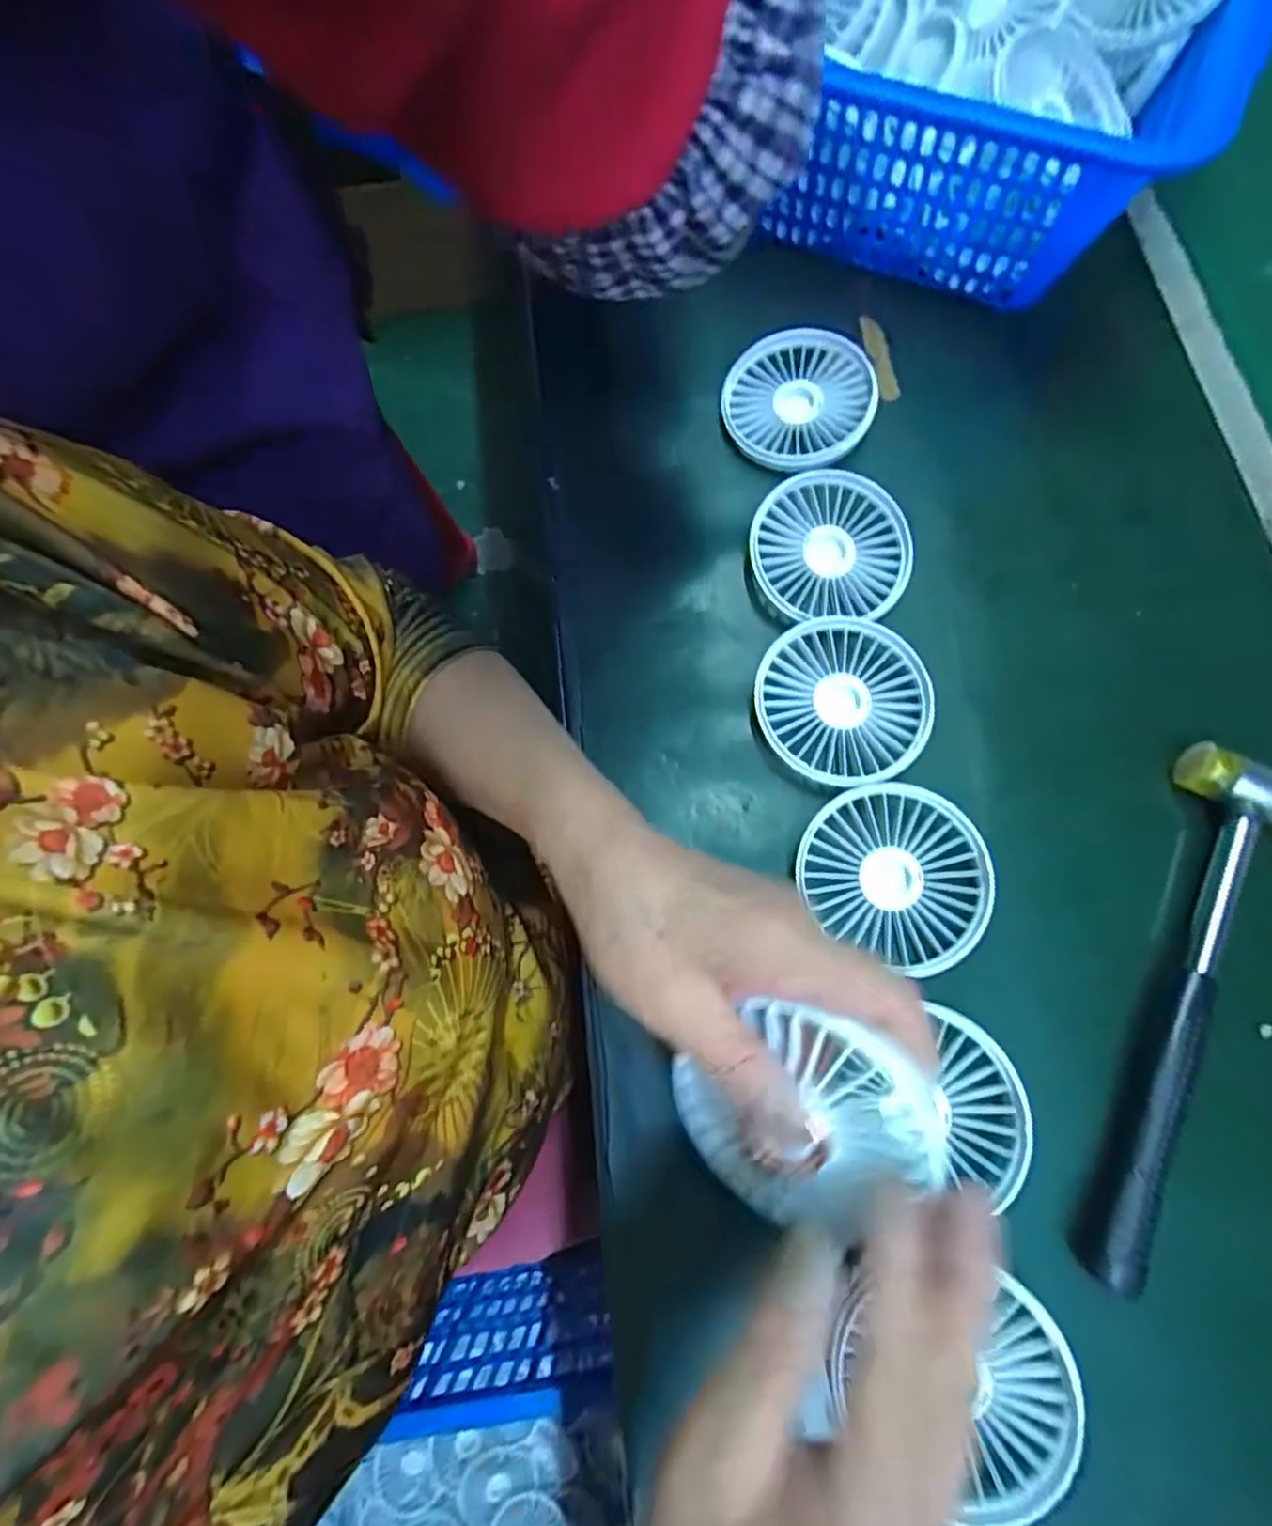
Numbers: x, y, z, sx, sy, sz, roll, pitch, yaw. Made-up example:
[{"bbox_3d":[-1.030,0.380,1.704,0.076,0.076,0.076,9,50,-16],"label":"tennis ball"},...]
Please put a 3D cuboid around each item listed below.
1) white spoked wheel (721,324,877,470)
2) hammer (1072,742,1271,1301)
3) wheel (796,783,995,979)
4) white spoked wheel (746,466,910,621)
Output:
[{"bbox_3d":[0.099,-0.219,0.385,0.088,0.019,0.091,-1,73,3],"label":"white spoked wheel"},{"bbox_3d":[0.250,0.107,0.276,0.058,0.023,0.237,24,76,10],"label":"hammer"},{"bbox_3d":[0.126,0.053,0.306,0.086,0.017,0.080,-1,73,3],"label":"wheel"},{"bbox_3d":[0.110,-0.121,0.353,0.088,0.019,0.081,-1,73,3],"label":"white spoked wheel"}]

